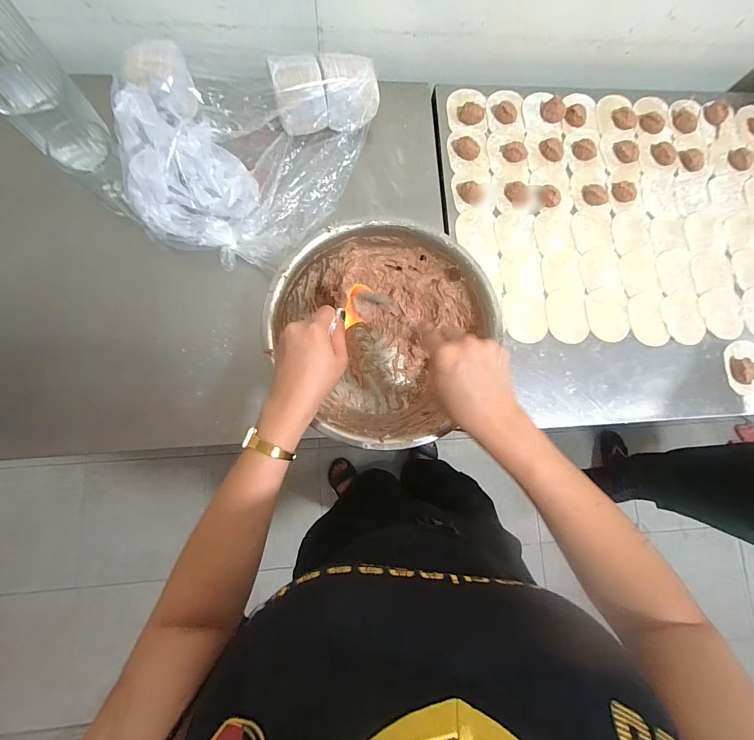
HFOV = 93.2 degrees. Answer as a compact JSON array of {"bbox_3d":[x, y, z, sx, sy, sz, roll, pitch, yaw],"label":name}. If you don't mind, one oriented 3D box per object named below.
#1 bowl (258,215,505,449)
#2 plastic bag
[{"bbox_3d":[-0.001,-0.052,0.493,0.256,0.121,0.275,0,83,-3],"label":"bowl"},{"bbox_3d":[-0.193,-0.340,0.523,0.318,0.101,0.357,19,80,-1],"label":"plastic bag"}]

